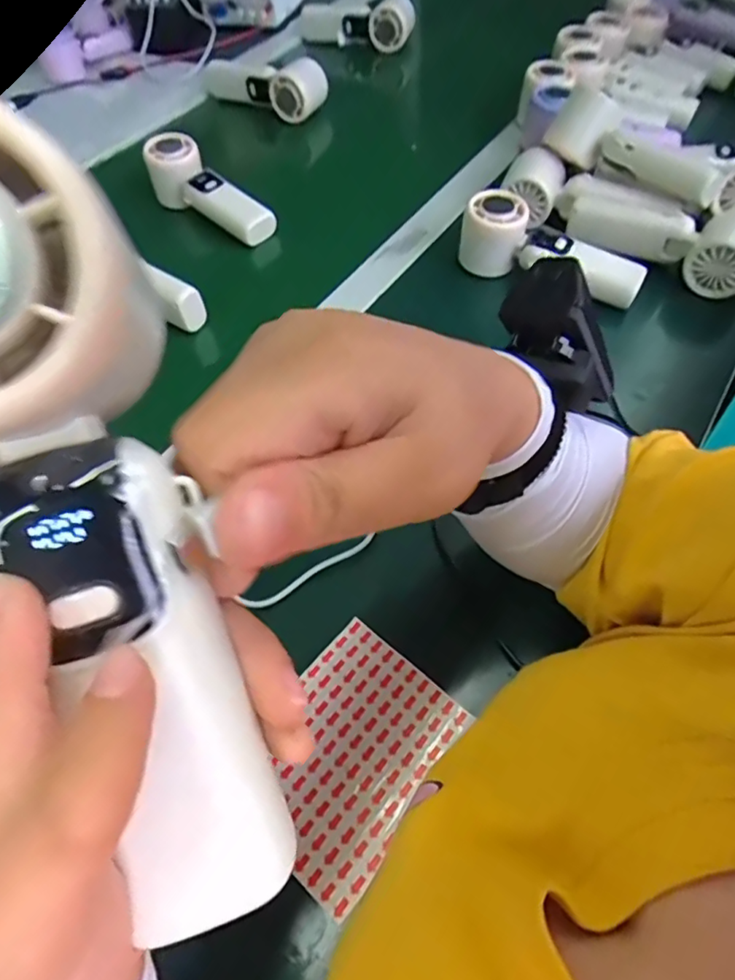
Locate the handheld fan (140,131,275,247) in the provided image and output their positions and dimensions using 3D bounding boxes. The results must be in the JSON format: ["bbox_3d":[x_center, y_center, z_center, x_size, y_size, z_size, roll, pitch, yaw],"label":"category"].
[{"bbox_3d":[-0.169,-0.316,0.609,0.168,0.053,0.053,38,66,24],"label":"handheld fan"}]

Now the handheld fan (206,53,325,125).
[{"bbox_3d":[-0.138,-0.556,0.774,0.189,0.042,0.074,33,64,22],"label":"handheld fan"}]

